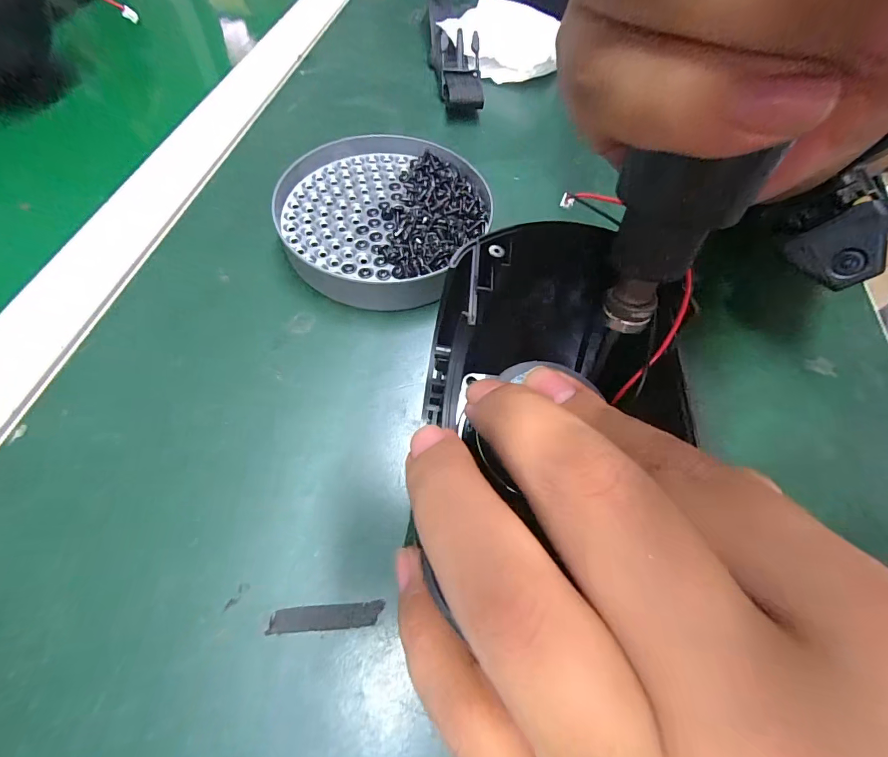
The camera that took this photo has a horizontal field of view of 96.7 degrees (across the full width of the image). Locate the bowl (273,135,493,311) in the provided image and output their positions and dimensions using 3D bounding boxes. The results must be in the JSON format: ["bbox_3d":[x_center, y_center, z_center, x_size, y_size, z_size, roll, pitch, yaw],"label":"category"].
[{"bbox_3d":[-0.034,-0.091,0.216,0.108,0.019,0.110,2,62,-3],"label":"bowl"}]

